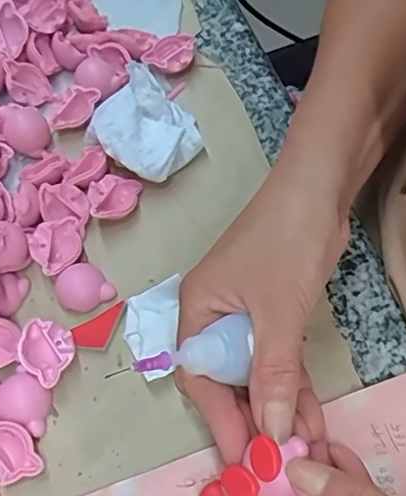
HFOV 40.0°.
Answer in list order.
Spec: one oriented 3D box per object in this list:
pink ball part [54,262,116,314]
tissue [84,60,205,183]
[{"bbox_3d":[-0.069,0.023,0.319,0.028,0.010,0.027,-3,64,5],"label":"pink ball part"},{"bbox_3d":[-0.034,-0.076,0.343,0.060,0.034,0.059,40,75,22],"label":"tissue"}]

